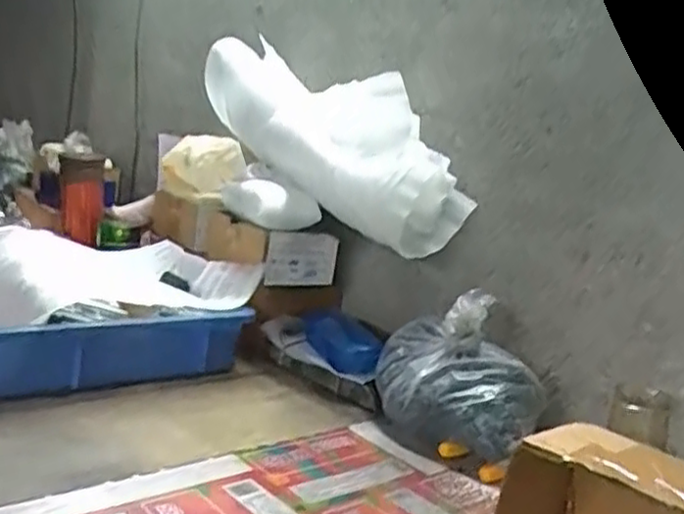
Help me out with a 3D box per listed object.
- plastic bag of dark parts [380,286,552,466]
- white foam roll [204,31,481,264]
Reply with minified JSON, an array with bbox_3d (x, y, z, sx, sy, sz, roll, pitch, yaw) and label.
[{"bbox_3d":[0.119,0.121,0.741,0.165,0.143,0.135,9,10,8],"label":"plastic bag of dark parts"},{"bbox_3d":[-0.022,-0.164,0.894,0.407,0.167,0.101,36,25,34],"label":"white foam roll"}]

